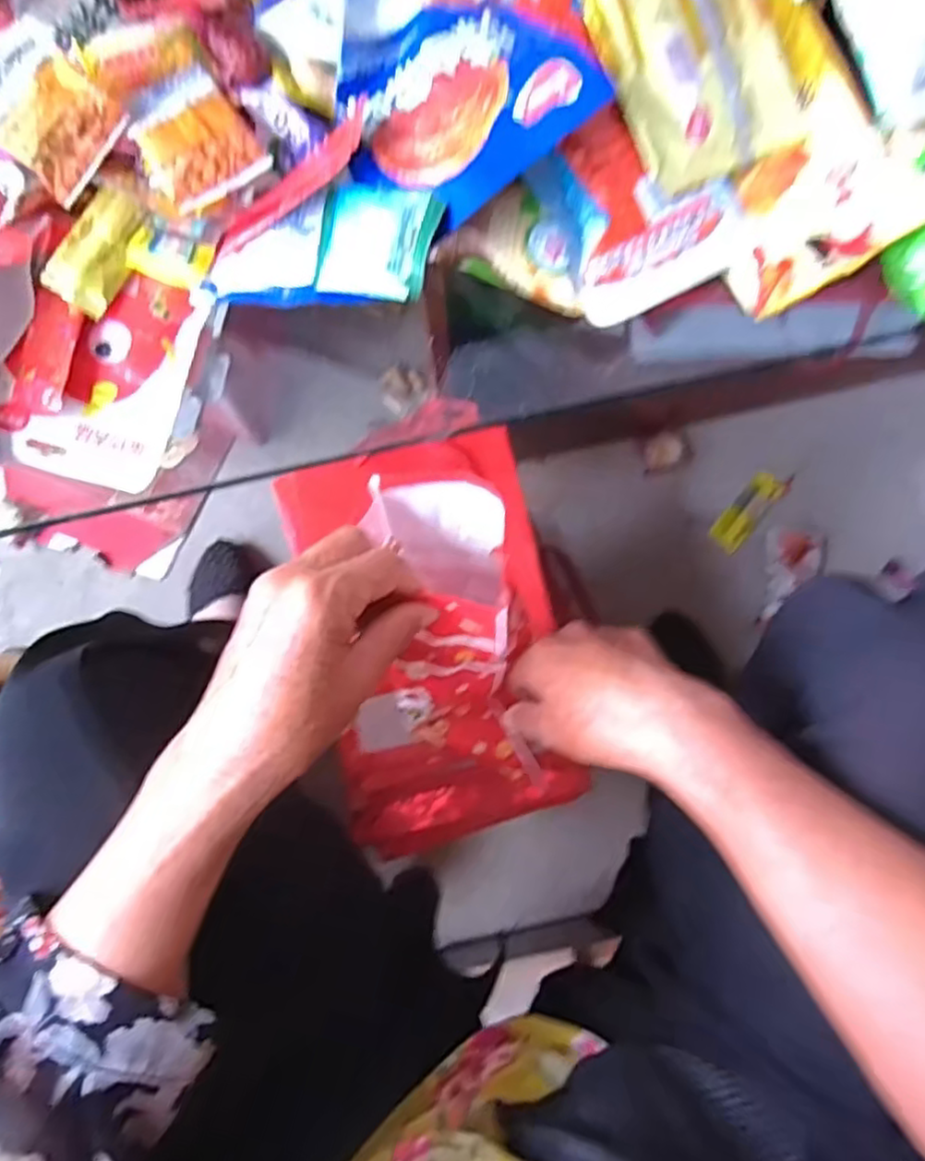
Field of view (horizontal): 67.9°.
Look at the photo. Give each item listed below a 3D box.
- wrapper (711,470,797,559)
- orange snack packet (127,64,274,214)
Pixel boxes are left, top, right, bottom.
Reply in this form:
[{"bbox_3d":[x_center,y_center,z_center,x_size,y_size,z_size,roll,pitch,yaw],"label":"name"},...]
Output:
[{"bbox_3d":[0.344,-0.086,0.825,0.038,0.017,0.125,42,81,10],"label":"wrapper"},{"bbox_3d":[-0.126,-0.209,0.325,0.053,0.012,0.055,-40,95,-13],"label":"orange snack packet"}]

